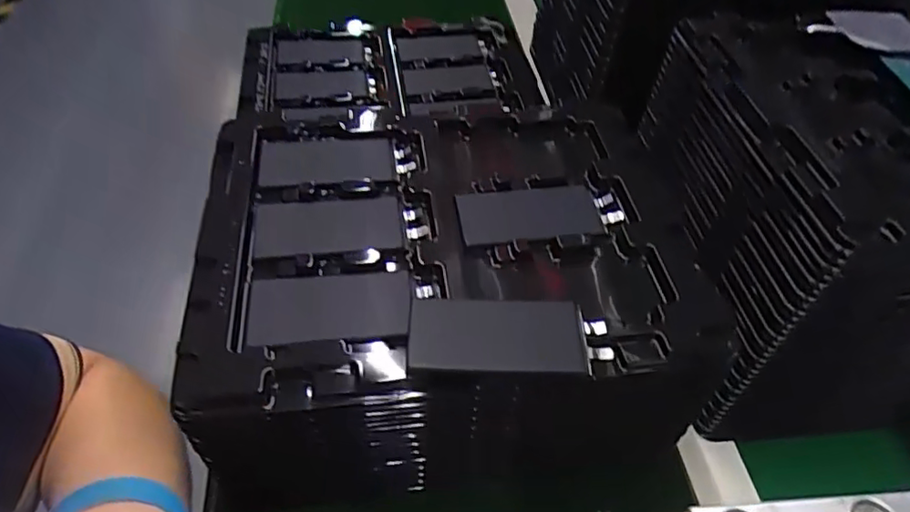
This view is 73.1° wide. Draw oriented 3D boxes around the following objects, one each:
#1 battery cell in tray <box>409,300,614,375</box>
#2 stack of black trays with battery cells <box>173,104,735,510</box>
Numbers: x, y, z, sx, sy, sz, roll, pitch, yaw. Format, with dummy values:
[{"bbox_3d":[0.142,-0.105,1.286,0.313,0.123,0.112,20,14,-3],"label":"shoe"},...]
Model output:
[{"bbox_3d":[0.026,0.039,0.298,0.094,0.012,0.043,5,48,1],"label":"battery cell in tray"},{"bbox_3d":[-0.006,0.007,0.379,0.280,0.084,0.239,-5,48,-9],"label":"stack of black trays with battery cells"}]

